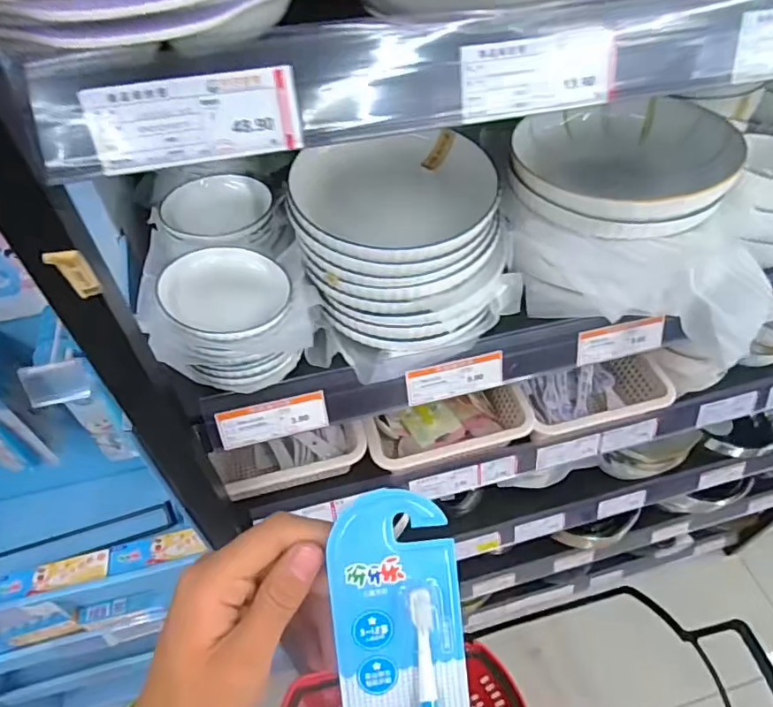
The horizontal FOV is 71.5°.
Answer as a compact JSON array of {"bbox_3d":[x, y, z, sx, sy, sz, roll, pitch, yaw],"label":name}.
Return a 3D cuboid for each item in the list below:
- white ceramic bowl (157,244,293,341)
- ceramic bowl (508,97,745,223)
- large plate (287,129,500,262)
[{"bbox_3d":[-0.136,-0.052,0.450,0.105,0.023,0.098,0,61,1],"label":"white ceramic bowl"},{"bbox_3d":[0.224,-0.184,0.511,0.195,0.040,0.181,0,51,0],"label":"ceramic bowl"},{"bbox_3d":[0.010,-0.139,0.462,0.175,0.024,0.156,-15,52,-11],"label":"large plate"}]

